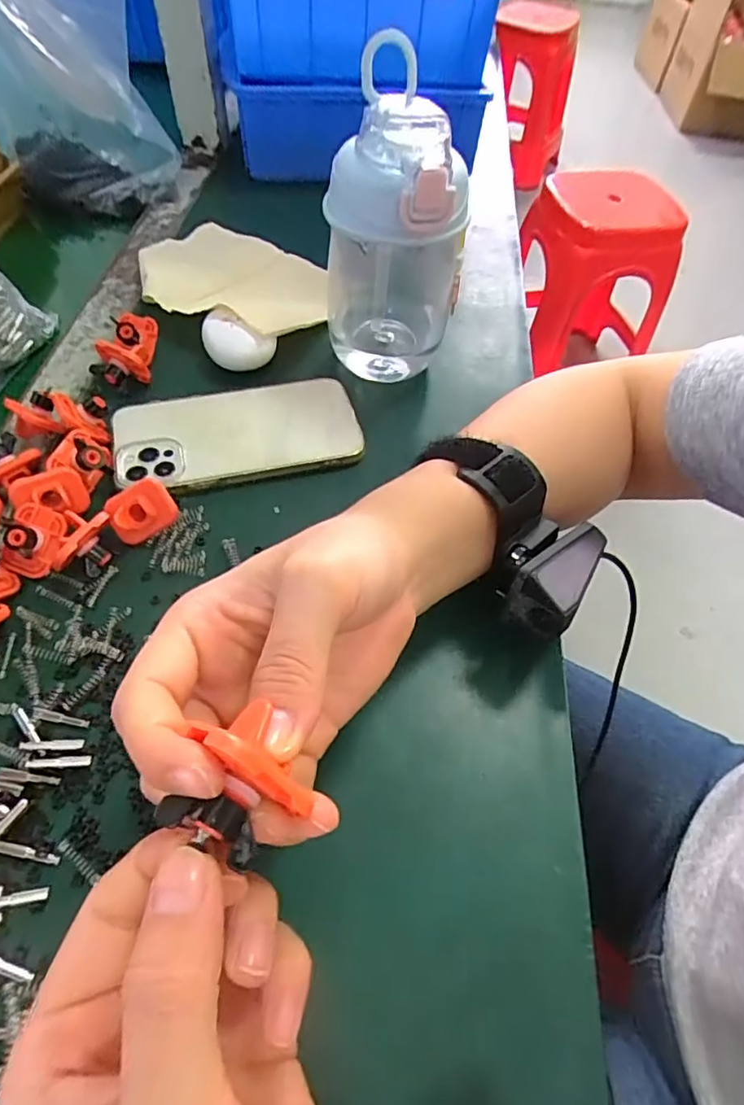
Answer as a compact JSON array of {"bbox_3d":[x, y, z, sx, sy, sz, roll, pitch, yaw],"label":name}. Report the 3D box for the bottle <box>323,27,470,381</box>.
[{"bbox_3d":[0.014,-0.182,0.343,0.081,0.148,0.079,5,55,-1],"label":"bottle"}]

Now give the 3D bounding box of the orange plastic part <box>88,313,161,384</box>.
[{"bbox_3d":[-0.161,-0.135,0.380,0.032,0.022,0.050,1,55,-4],"label":"orange plastic part"}]

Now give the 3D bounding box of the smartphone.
[{"bbox_3d":[-0.080,-0.072,0.351,0.143,0.016,0.069,-11,57,-12],"label":"smartphone"}]

